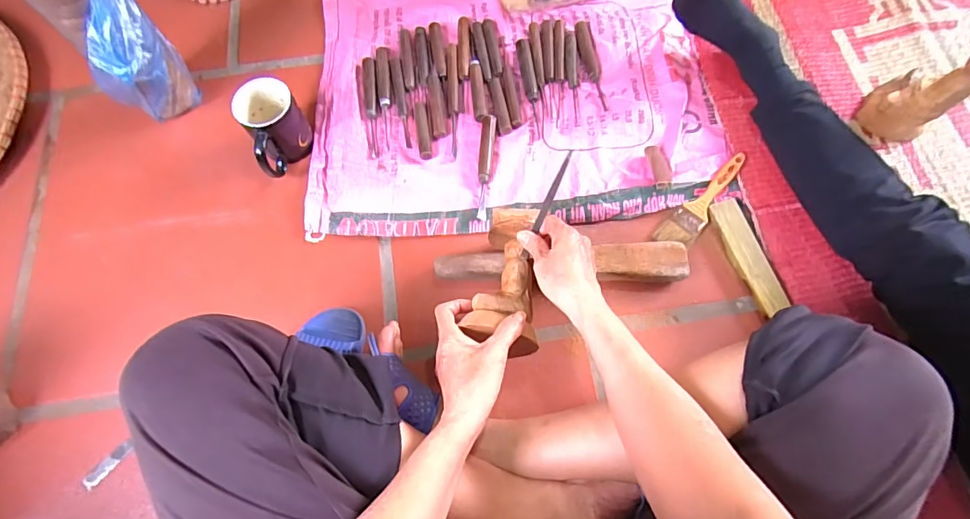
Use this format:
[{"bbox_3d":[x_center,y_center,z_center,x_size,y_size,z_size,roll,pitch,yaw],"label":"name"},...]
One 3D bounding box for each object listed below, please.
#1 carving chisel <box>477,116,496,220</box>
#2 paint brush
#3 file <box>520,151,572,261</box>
[{"bbox_3d":[-0.001,-0.139,0.697,0.021,0.015,0.168,5,71,4],"label":"carving chisel"},{"bbox_3d":[0.311,-0.087,0.666,0.046,0.014,0.176,39,76,14],"label":"paint brush"},{"bbox_3d":[0.074,-0.064,0.568,0.011,0.012,0.138,26,103,11],"label":"file"}]

